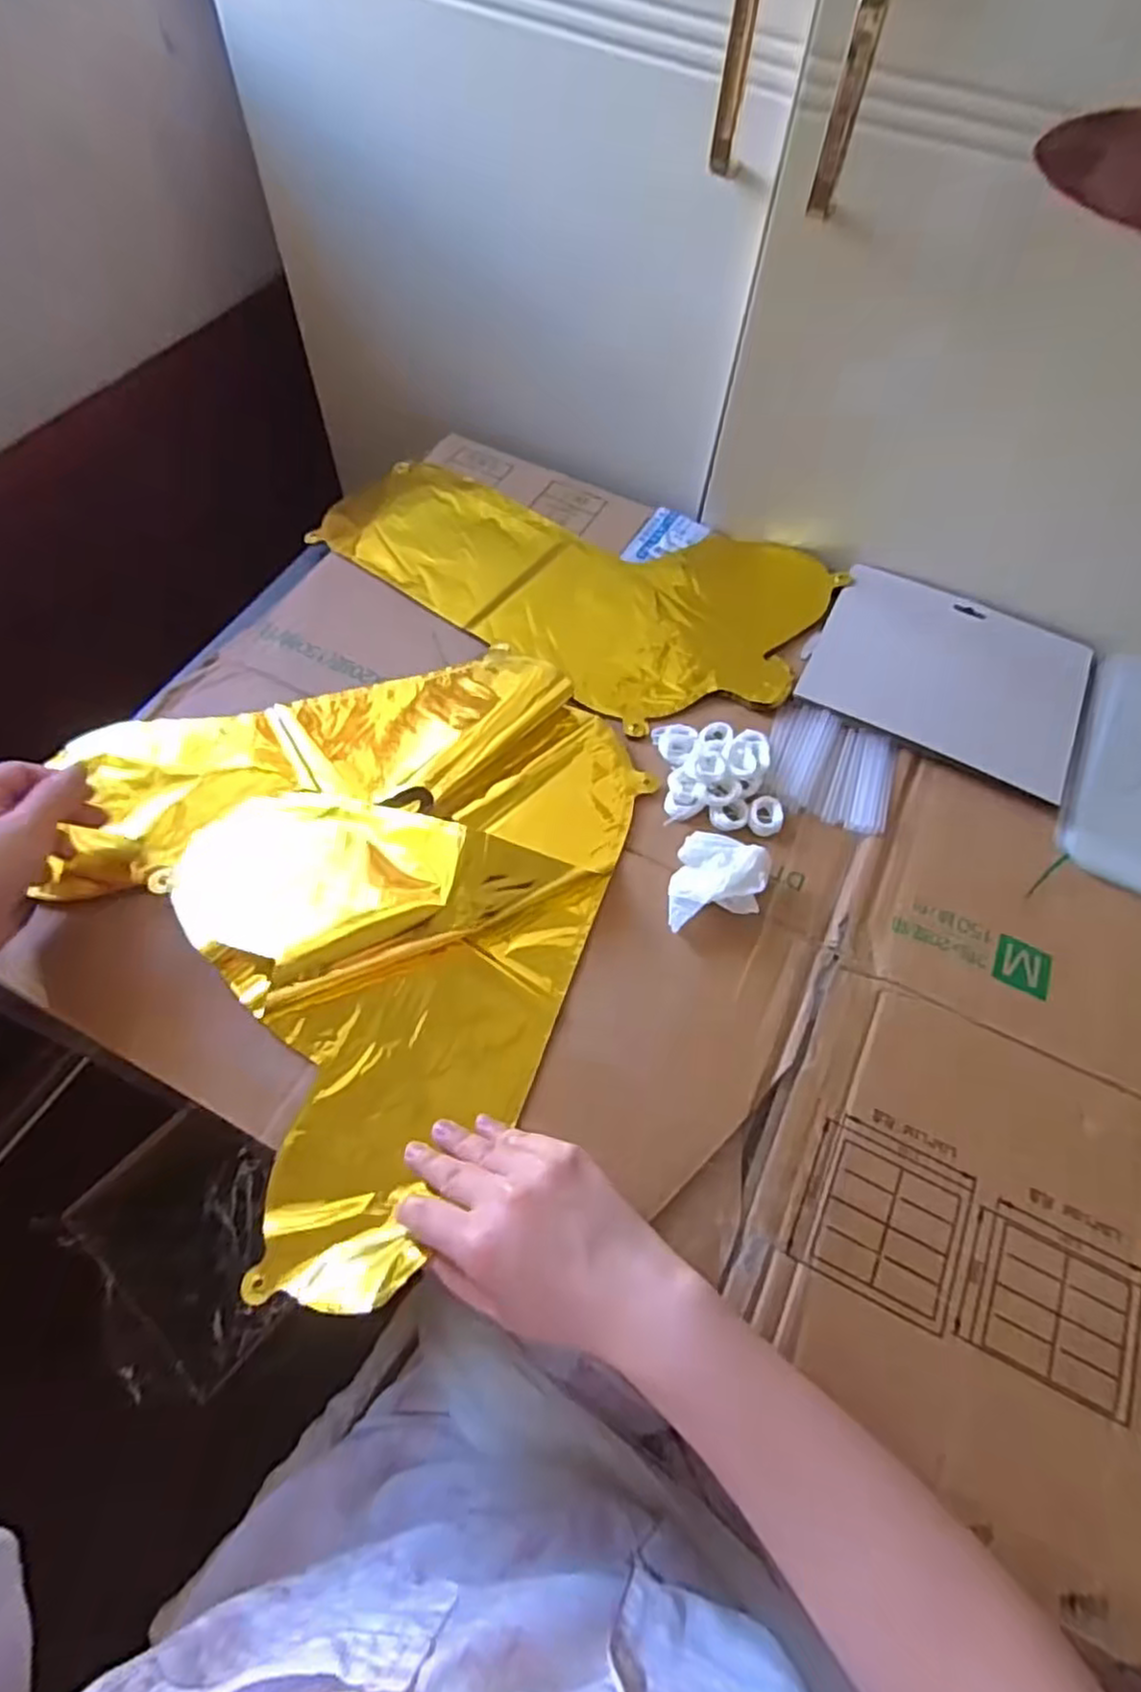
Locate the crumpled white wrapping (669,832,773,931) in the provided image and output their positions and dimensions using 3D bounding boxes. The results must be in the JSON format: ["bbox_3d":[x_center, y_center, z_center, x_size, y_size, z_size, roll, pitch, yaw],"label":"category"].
[{"bbox_3d":[0.089,0.025,0.445,0.053,0.019,0.064,19,63,6],"label":"crumpled white wrapping"}]

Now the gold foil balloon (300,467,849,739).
[{"bbox_3d":[0.005,-0.235,0.595,0.391,0.018,0.232,35,66,14],"label":"gold foil balloon"}]

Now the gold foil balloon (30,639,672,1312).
[{"bbox_3d":[-0.149,0.010,0.447,0.332,0.033,0.372,25,64,9],"label":"gold foil balloon"}]

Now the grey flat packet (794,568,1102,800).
[{"bbox_3d":[0.285,-0.132,0.545,0.190,0.006,0.161,26,64,10],"label":"grey flat packet"}]

